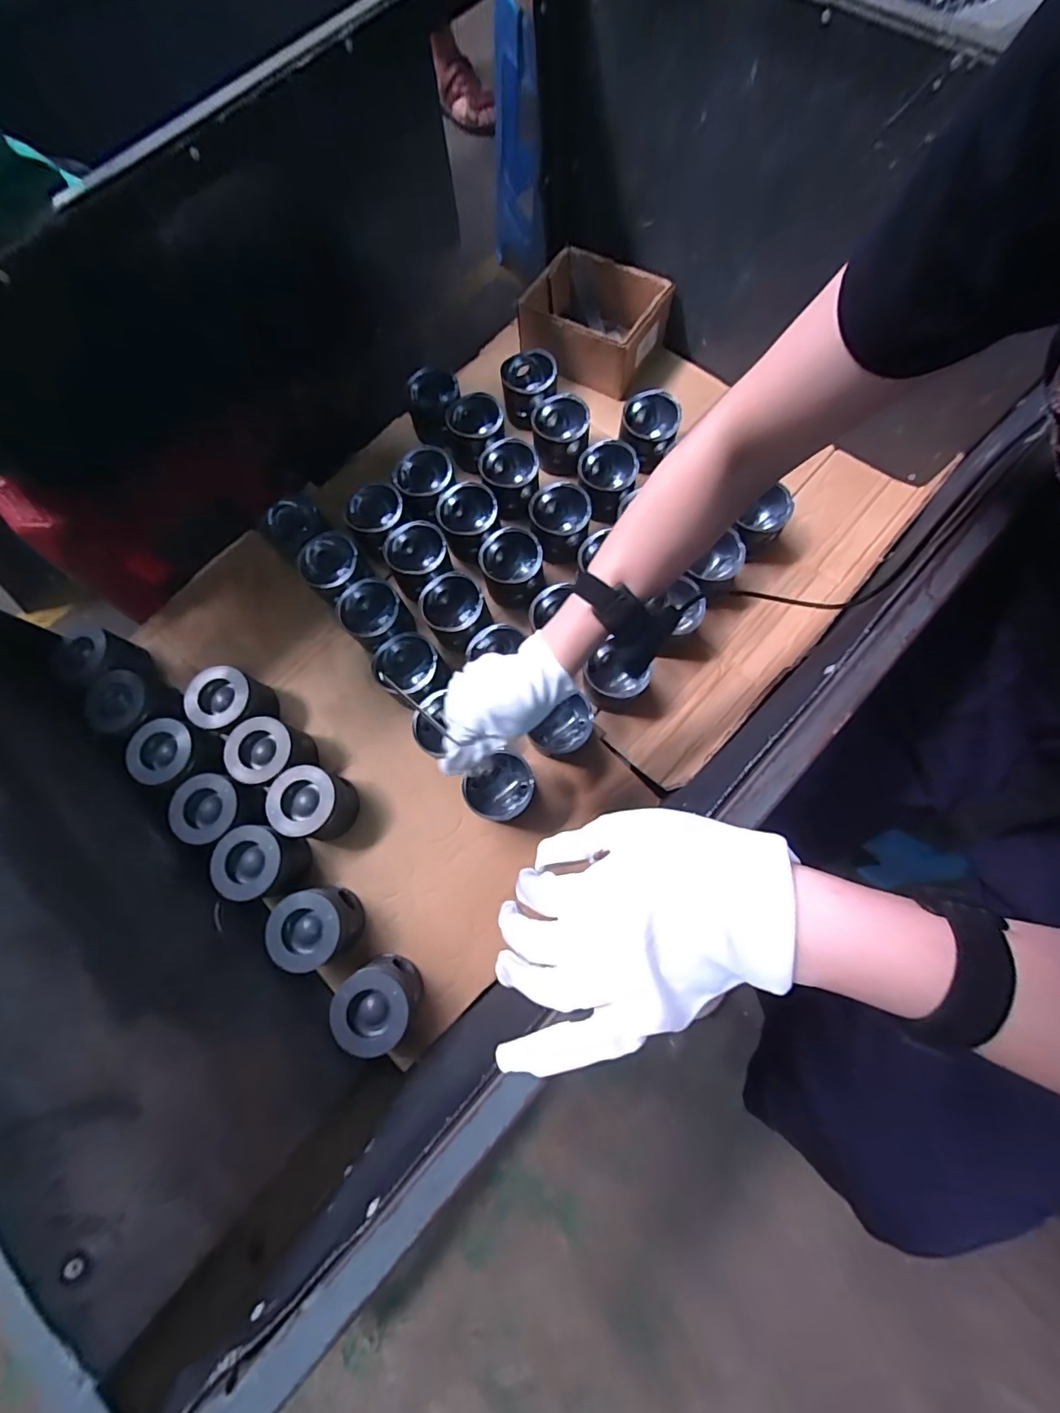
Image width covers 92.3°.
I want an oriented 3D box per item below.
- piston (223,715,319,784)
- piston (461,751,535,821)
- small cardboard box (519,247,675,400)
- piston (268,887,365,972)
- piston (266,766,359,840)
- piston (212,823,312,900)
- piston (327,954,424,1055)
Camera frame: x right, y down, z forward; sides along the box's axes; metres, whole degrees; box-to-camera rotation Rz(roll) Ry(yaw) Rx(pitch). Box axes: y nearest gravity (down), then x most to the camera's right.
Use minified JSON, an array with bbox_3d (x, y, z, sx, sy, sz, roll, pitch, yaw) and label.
[{"bbox_3d":[-0.335,0.063,0.669,0.089,0.081,0.082,-1,74,3],"label":"piston"},{"bbox_3d":[-0.035,0.106,0.644,0.085,0.067,0.079,-1,74,3],"label":"piston"},{"bbox_3d":[0.098,-0.609,0.815,0.204,0.094,0.158,29,78,11],"label":"small cardboard box"},{"bbox_3d":[-0.251,0.260,0.604,0.087,0.076,0.086,-1,74,3],"label":"piston"},{"bbox_3d":[-0.270,0.122,0.641,0.079,0.080,0.081,-1,74,3],"label":"piston"},{"bbox_3d":[-0.328,0.193,0.631,0.081,0.090,0.081,-1,74,3],"label":"piston"},{"bbox_3d":[-0.171,0.338,0.583,0.079,0.077,0.086,-1,74,3],"label":"piston"}]

